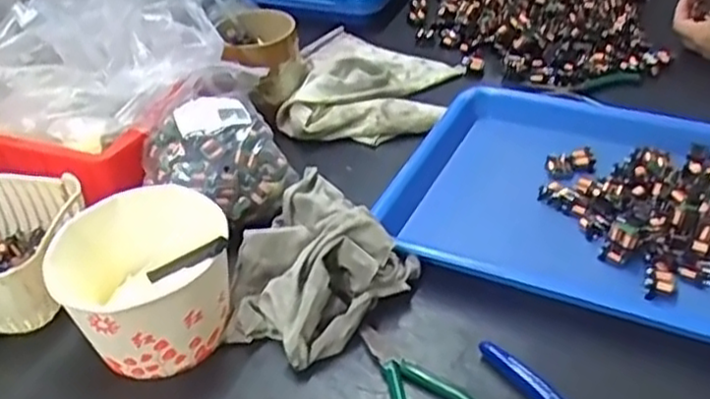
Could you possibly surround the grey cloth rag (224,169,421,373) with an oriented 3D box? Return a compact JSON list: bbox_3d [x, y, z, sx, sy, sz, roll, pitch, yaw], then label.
[{"bbox_3d":[-0.035,0.048,0.529,0.142,0.067,0.124,-33,45,-32],"label":"grey cloth rag"}]

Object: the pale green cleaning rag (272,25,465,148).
[{"bbox_3d":[0.019,-0.137,0.762,0.174,0.045,0.224,3,38,11],"label":"pale green cleaning rag"}]

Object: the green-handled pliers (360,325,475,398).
[{"bbox_3d":[0.040,0.119,0.466,0.052,0.011,0.107,-19,39,-17],"label":"green-handled pliers"}]

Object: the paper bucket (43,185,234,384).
[{"bbox_3d":[-0.140,0.061,0.498,0.115,0.097,0.104,-11,38,-8],"label":"paper bucket"}]

